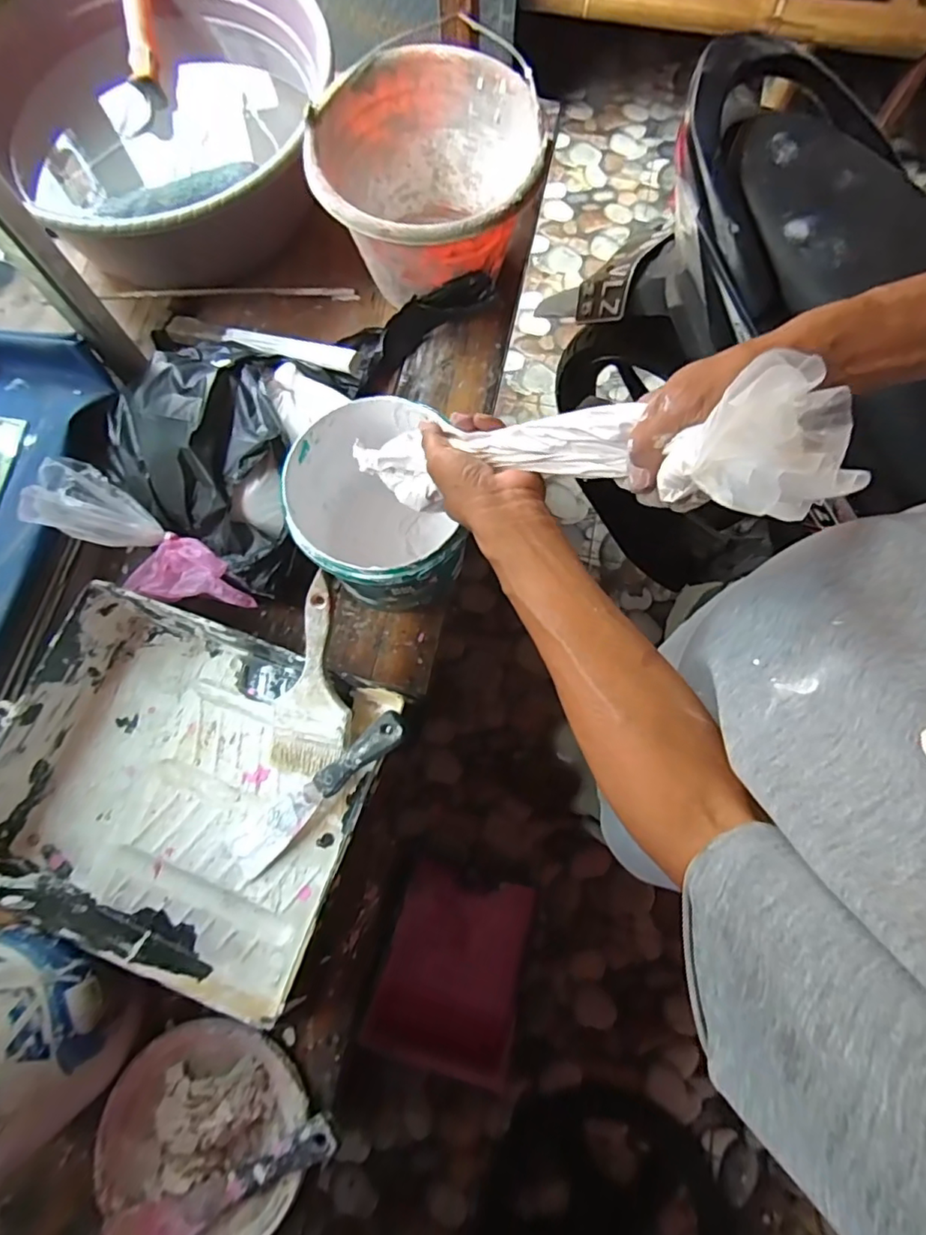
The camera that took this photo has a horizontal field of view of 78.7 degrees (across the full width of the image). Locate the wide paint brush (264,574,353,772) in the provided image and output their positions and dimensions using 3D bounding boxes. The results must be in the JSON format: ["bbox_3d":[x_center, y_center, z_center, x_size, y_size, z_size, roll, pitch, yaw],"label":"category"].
[{"bbox_3d":[-0.137,0.057,0.525,0.073,0.017,0.189,11,100,3],"label":"wide paint brush"}]

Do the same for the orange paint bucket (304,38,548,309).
[{"bbox_3d":[-0.040,-0.471,0.647,0.234,0.156,0.231,0,76,0],"label":"orange paint bucket"}]

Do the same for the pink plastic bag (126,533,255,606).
[{"bbox_3d":[-0.283,-0.049,0.575,0.150,0.048,0.067,9,76,3],"label":"pink plastic bag"}]

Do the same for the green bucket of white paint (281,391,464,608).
[{"bbox_3d":[-0.085,-0.102,0.550,0.188,0.141,0.164,23,77,6],"label":"green bucket of white paint"}]

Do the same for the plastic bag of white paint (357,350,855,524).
[{"bbox_3d":[0.049,-0.103,0.349,0.338,0.064,0.062,13,72,48],"label":"plastic bag of white paint"}]

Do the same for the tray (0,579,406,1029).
[{"bbox_3d":[-0.266,0.157,0.547,0.342,0.073,0.290,19,77,5],"label":"tray"}]

